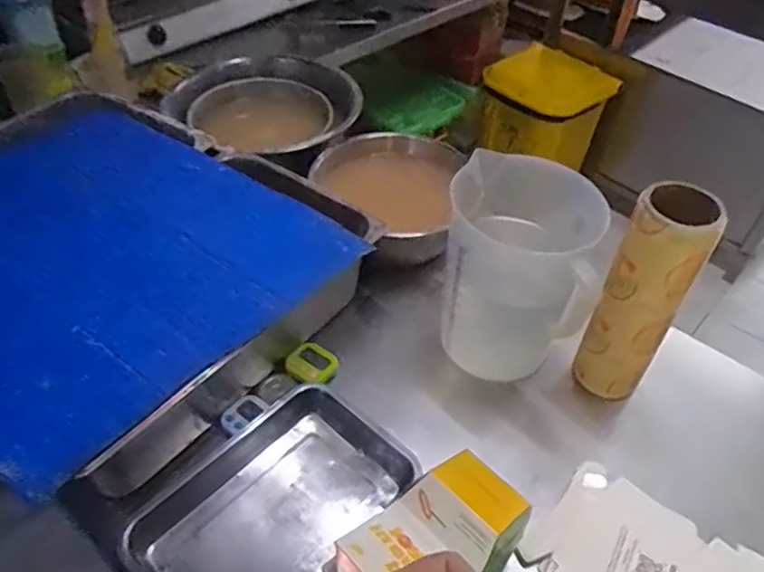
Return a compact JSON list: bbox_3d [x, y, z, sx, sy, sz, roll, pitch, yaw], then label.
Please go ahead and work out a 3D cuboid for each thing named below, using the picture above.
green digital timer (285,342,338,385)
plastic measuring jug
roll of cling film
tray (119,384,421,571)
[{"bbox_3d":[-0.099,0.108,0.857,0.060,0.025,0.062,28,50,23],"label":"green digital timer"},{"bbox_3d":[0.182,-0.025,0.855,0.172,0.247,0.196,6,45,3],"label":"plastic measuring jug"},{"bbox_3d":[0.326,0.016,0.775,0.089,0.304,0.087,2,45,-2],"label":"roll of cling film"},{"bbox_3d":[-0.120,0.258,0.715,0.186,0.070,0.306,33,52,27],"label":"tray"}]

